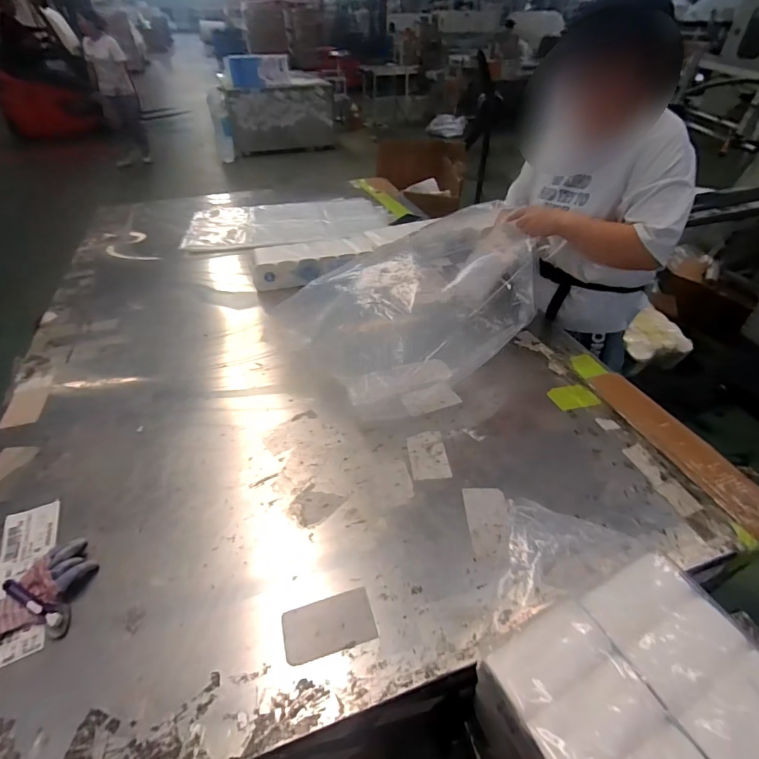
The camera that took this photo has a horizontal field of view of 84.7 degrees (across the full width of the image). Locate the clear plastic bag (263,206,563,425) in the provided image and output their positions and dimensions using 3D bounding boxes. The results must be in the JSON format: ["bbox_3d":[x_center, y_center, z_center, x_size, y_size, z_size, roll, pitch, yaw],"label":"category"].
[{"bbox_3d":[0.089,-0.186,1.026,0.561,0.259,0.415,-28,49,-27],"label":"clear plastic bag"}]

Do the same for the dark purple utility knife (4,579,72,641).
[{"bbox_3d":[-0.500,0.325,0.612,0.139,0.013,0.037,23,47,24],"label":"dark purple utility knife"}]

